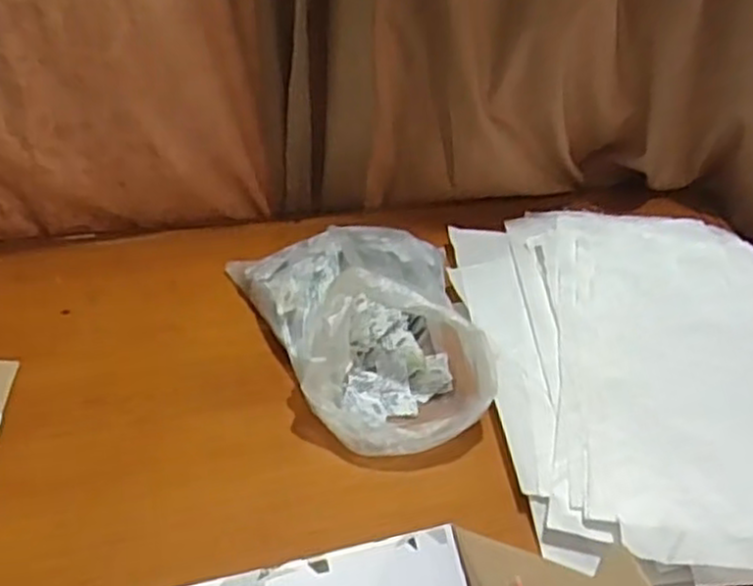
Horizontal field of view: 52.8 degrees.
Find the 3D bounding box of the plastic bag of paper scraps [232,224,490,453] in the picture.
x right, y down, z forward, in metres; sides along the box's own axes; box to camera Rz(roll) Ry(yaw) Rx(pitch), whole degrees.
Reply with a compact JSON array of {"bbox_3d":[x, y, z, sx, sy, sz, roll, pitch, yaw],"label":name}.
[{"bbox_3d":[-0.002,0.012,0.698,0.191,0.098,0.266,-13,42,-20],"label":"plastic bag of paper scraps"}]

